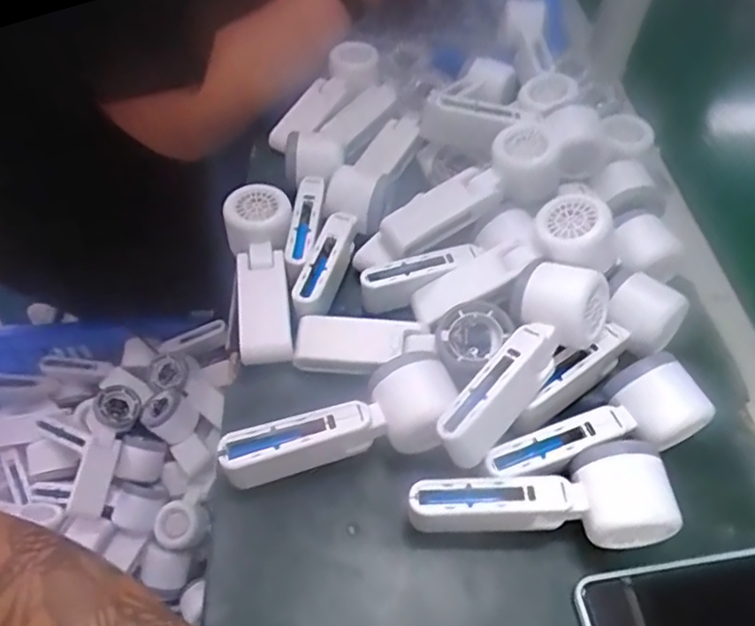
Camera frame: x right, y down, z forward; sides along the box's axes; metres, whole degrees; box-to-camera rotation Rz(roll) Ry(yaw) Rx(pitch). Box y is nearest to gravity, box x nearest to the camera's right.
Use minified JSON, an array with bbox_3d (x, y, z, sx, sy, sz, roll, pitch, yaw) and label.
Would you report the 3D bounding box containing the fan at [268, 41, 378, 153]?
[{"bbox_3d":[-0.051,-0.224,0.618,0.042,0.047,0.155,39,78,25],"label":"fan"}]

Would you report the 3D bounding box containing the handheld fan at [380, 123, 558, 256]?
[{"bbox_3d":[0.079,-0.101,0.524,0.165,0.052,0.054,-30,55,0],"label":"handheld fan"}]

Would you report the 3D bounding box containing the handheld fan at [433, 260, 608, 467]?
[{"bbox_3d":[0.097,0.033,0.419,0.061,0.045,0.162,33,71,22],"label":"handheld fan"}]

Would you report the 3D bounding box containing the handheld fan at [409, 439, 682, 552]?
[{"bbox_3d":[0.101,0.119,0.392,0.160,0.057,0.053,0,50,-3],"label":"handheld fan"}]

